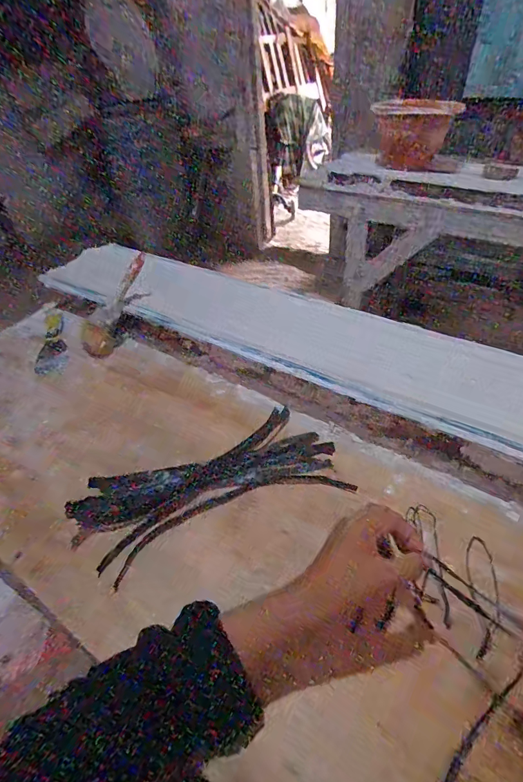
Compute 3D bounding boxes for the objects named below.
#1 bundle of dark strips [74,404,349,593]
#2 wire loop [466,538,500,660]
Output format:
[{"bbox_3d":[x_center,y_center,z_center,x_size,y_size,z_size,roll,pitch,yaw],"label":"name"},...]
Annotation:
[{"bbox_3d":[-0.062,0.115,0.479,0.306,0.020,0.137,-22,41,-18],"label":"bundle of dark strips"},{"bbox_3d":[0.216,0.193,0.382,0.031,0.005,0.119,6,40,15],"label":"wire loop"}]

